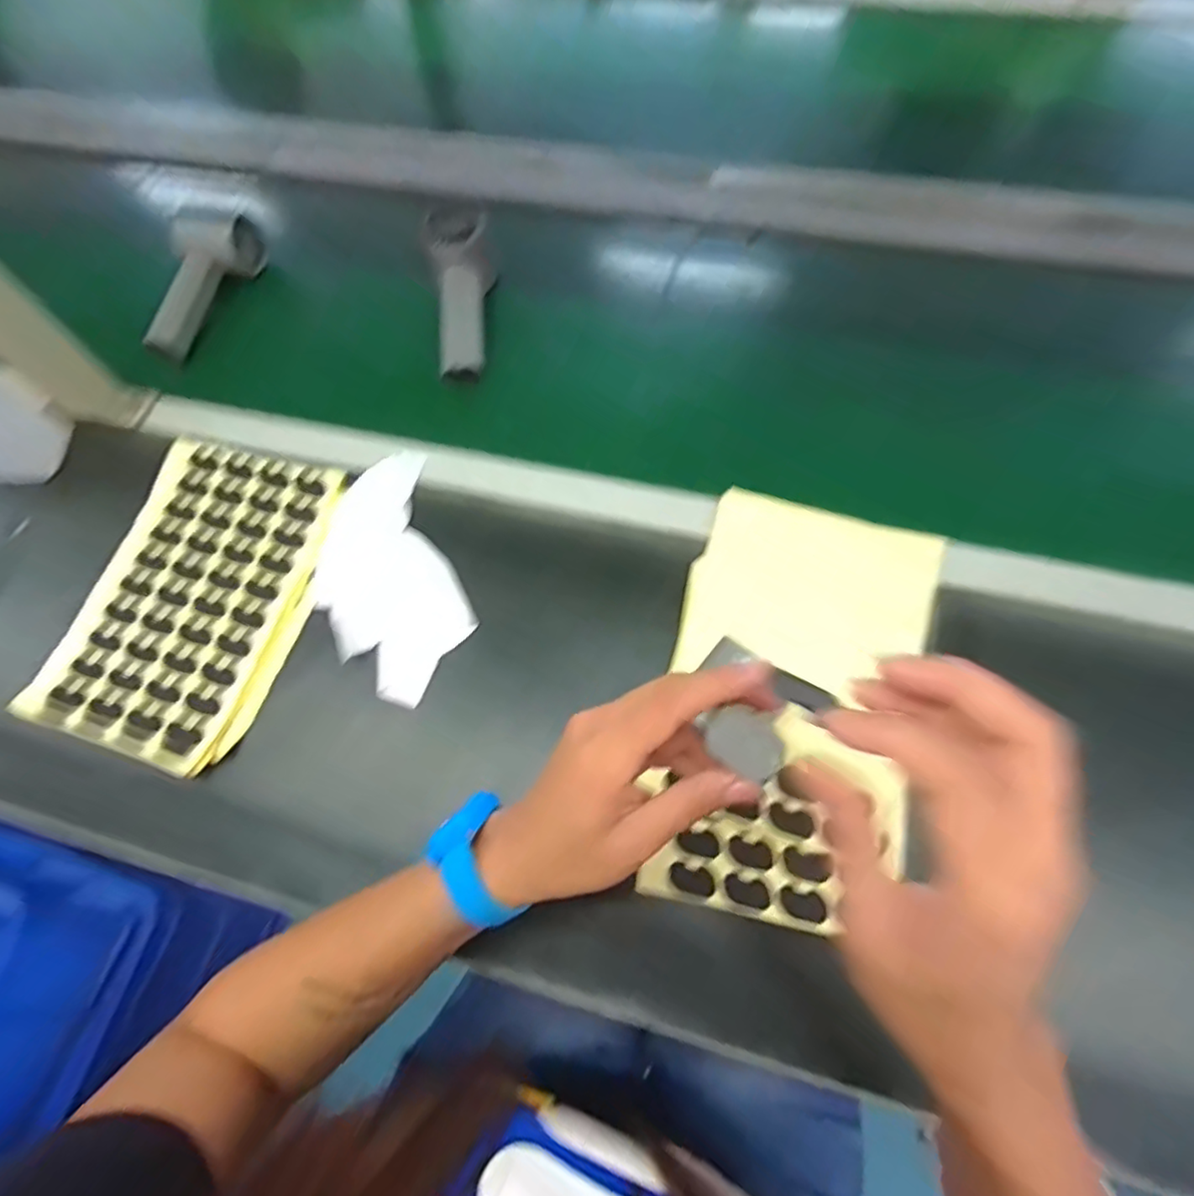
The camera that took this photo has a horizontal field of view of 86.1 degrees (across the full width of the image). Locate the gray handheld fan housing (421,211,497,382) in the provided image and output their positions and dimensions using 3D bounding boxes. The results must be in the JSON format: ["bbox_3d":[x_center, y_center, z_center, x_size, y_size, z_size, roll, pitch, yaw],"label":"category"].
[{"bbox_3d":[-0.118,-0.264,0.561,0.055,0.041,0.147,-4,79,-1],"label":"gray handheld fan housing"}]

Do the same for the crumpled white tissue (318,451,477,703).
[{"bbox_3d":[-0.153,-0.017,0.467,0.096,0.018,0.184,-20,68,-8],"label":"crumpled white tissue"}]

